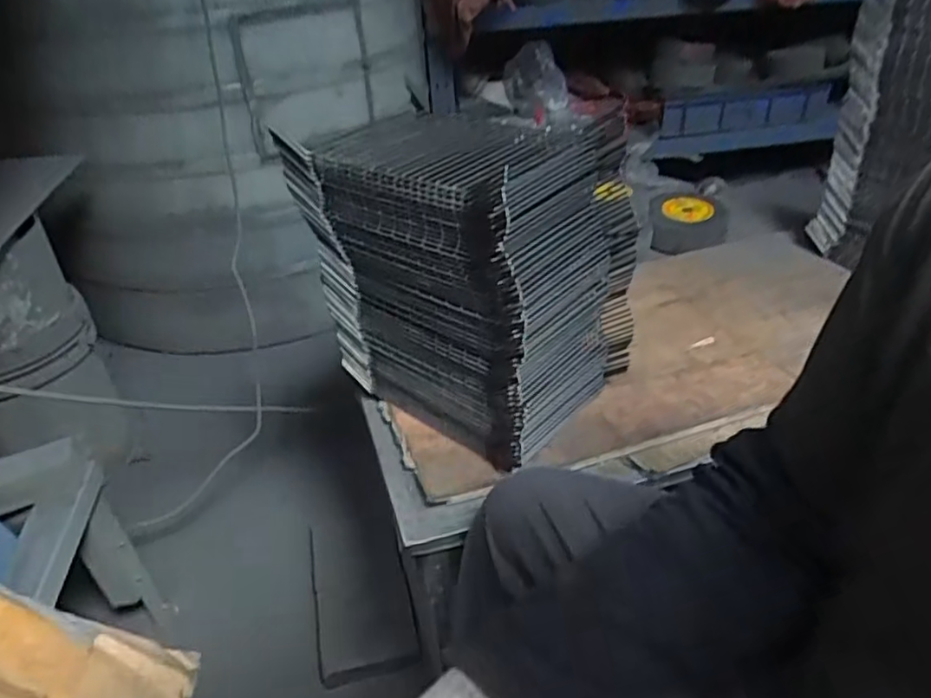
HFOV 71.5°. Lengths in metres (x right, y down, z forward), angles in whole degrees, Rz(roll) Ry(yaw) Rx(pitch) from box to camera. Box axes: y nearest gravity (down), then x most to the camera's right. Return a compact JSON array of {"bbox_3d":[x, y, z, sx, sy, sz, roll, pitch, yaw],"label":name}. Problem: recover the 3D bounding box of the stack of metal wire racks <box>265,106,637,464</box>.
[{"bbox_3d":[0.016,-0.071,0.758,0.285,0.312,0.239,20,41,29],"label":"stack of metal wire racks"}]

